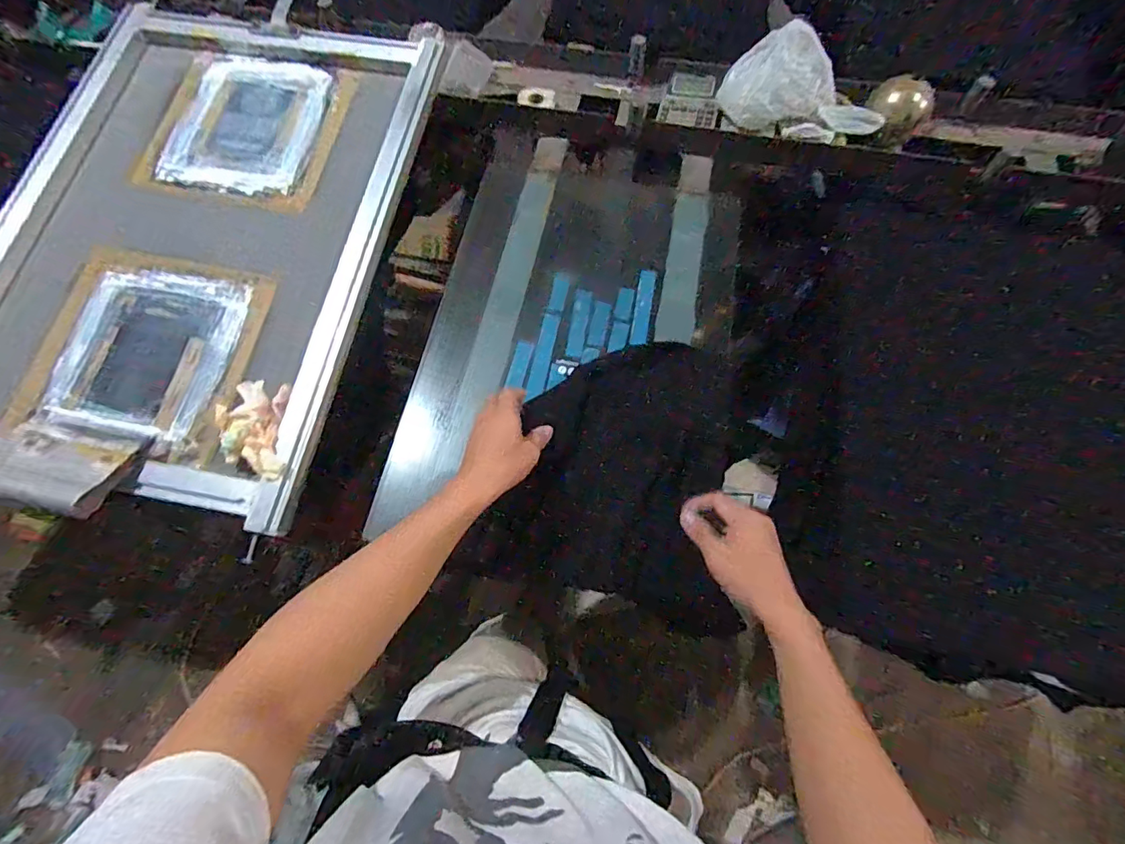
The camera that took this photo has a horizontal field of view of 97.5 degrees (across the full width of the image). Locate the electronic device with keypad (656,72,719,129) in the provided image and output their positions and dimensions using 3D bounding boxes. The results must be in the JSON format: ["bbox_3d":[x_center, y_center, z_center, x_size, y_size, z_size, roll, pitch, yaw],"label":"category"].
[{"bbox_3d":[0.215,-0.536,0.815,0.092,0.020,0.115,16,69,6],"label":"electronic device with keypad"}]

